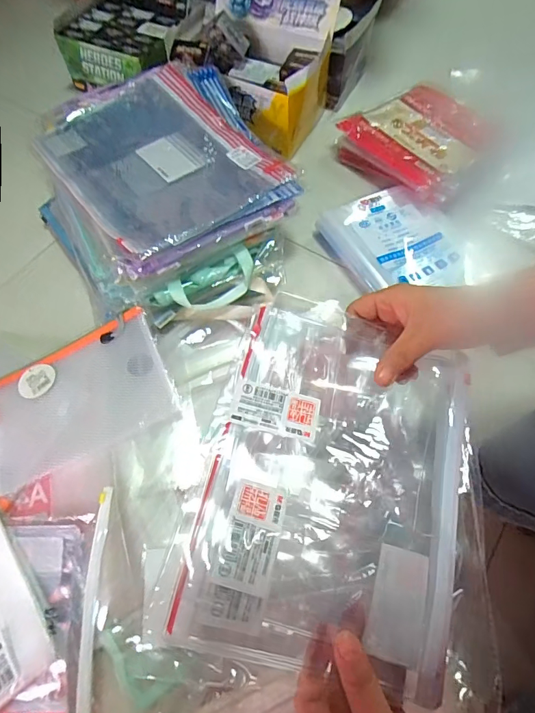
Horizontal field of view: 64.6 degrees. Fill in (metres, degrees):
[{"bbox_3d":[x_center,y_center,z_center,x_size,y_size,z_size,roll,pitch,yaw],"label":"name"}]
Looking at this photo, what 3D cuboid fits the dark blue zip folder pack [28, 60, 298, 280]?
[{"bbox_3d":[-0.157,-0.300,0.638,0.314,0.048,0.360,-30,65,-14],"label":"dark blue zip folder pack"}]

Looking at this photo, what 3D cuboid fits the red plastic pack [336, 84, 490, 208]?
[{"bbox_3d":[0.275,-0.393,0.770,0.239,0.046,0.233,-41,68,-19],"label":"red plastic pack"}]

